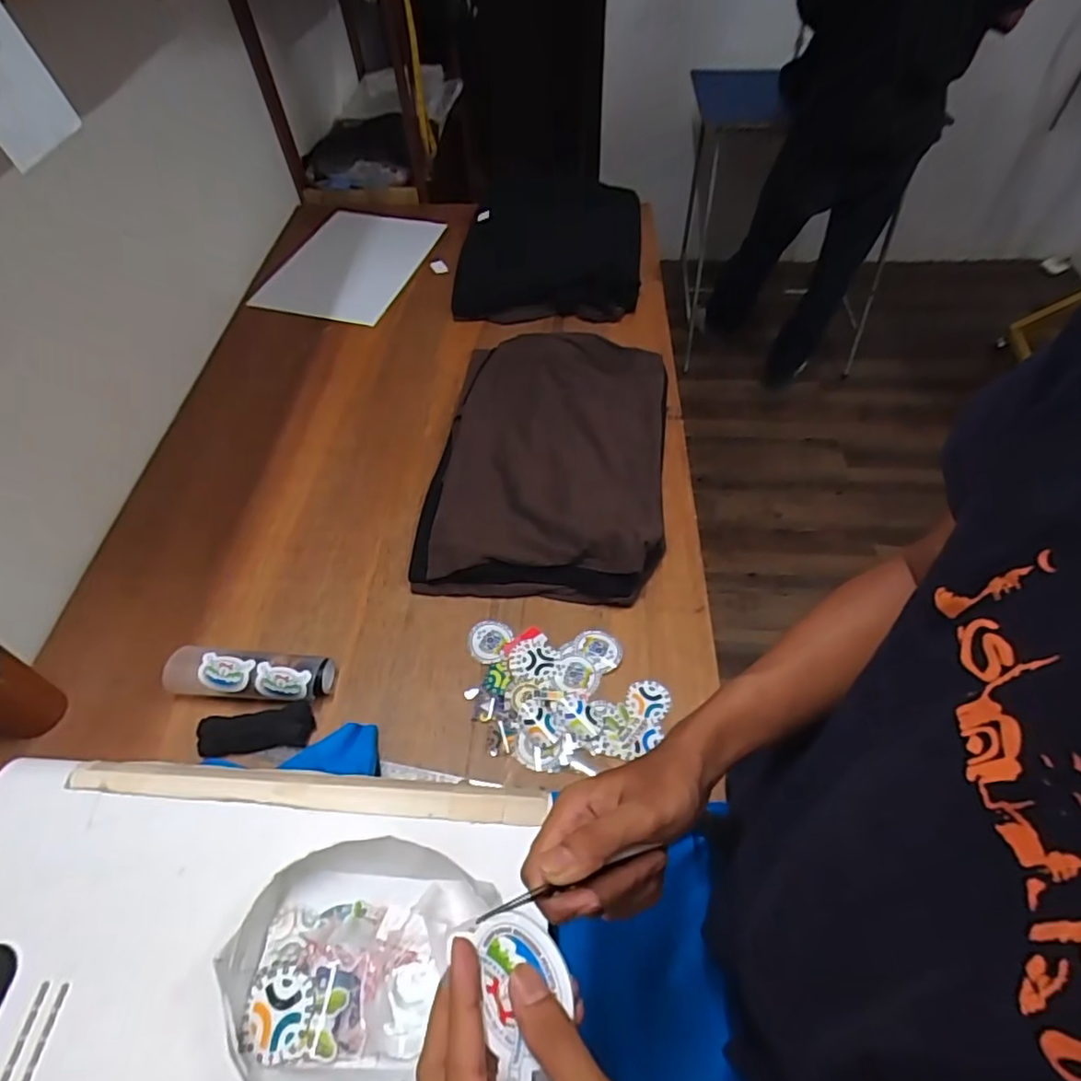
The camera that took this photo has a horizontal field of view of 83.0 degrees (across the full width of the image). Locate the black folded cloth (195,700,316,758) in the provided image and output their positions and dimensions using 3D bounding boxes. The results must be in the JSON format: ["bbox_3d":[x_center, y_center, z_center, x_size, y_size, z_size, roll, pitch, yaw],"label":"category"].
[{"bbox_3d":[-0.337,0.224,0.729,0.129,0.032,0.045,-8,54,-4],"label":"black folded cloth"}]

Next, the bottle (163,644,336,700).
[{"bbox_3d":[-0.360,0.164,0.755,0.196,0.060,0.055,3,54,5],"label":"bottle"}]

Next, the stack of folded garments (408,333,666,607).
[{"bbox_3d":[0.012,-0.147,0.952,0.357,0.088,0.517,4,54,5],"label":"stack of folded garments"}]

